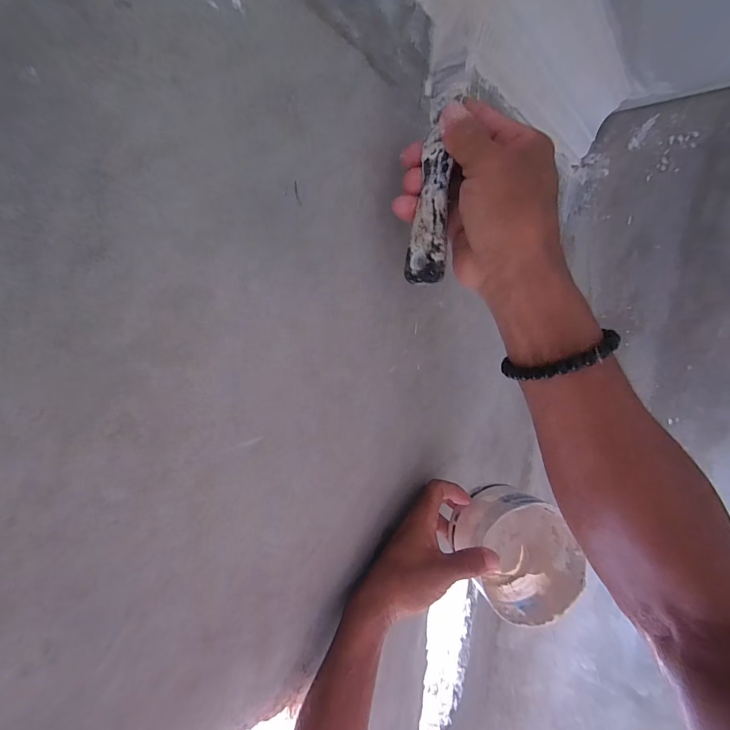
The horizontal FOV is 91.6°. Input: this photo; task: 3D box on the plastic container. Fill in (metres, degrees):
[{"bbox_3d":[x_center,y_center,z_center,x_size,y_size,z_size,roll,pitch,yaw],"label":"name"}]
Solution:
[{"bbox_3d":[0.154,0.189,0.366,0.107,0.118,0.083,2,13,-10],"label":"plastic container"}]

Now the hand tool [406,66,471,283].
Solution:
[{"bbox_3d":[0.047,-0.128,0.236,0.026,0.144,0.019,6,0,7],"label":"hand tool"}]

